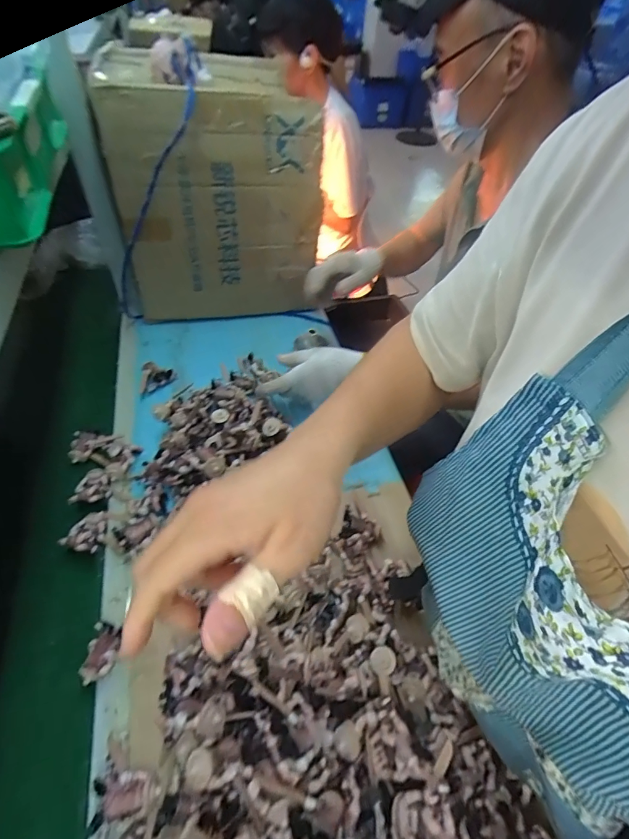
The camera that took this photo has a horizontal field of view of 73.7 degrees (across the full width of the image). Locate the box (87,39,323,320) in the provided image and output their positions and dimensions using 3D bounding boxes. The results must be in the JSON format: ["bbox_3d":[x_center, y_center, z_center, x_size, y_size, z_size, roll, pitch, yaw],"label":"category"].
[{"bbox_3d":[-0.211,-0.468,0.862,0.381,0.412,0.337,-18,52,-19],"label":"box"}]

